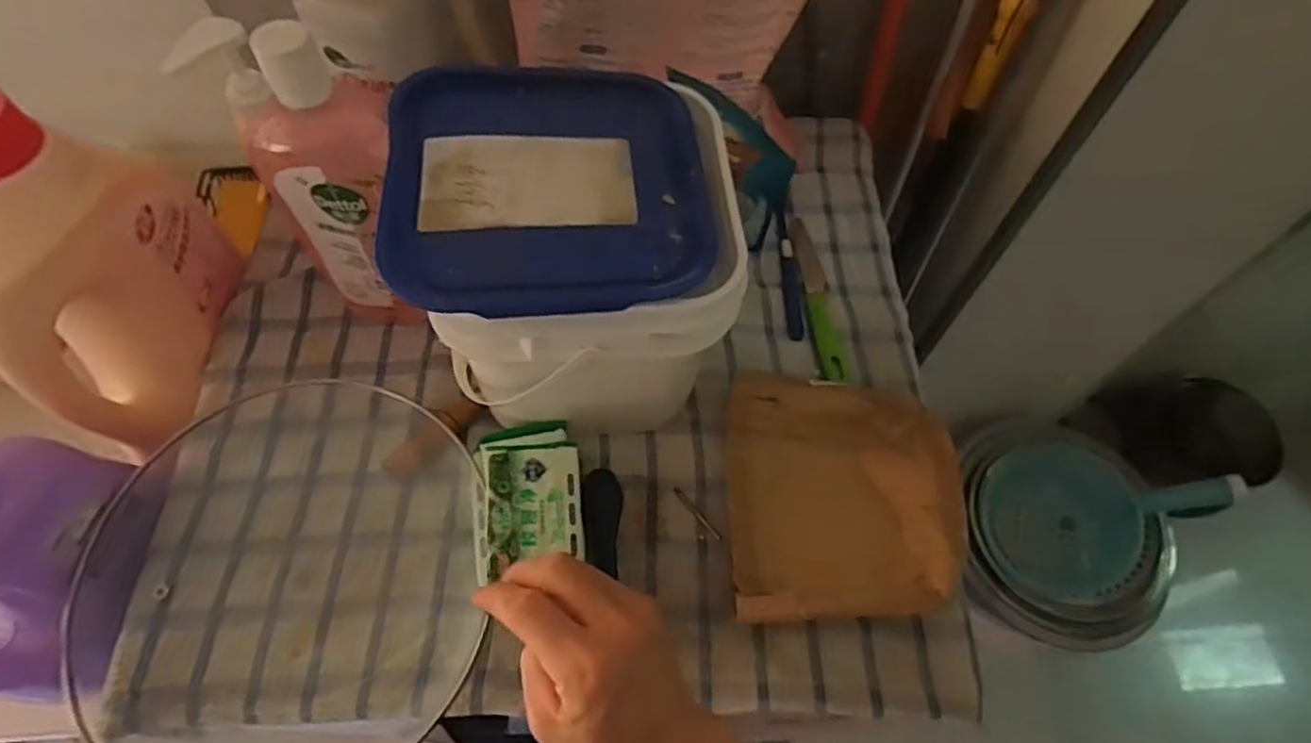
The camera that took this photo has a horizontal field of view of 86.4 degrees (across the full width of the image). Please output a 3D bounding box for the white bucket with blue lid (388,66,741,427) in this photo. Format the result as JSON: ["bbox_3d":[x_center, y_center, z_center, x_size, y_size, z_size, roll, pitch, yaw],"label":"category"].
[{"bbox_3d":[-0.057,-0.078,0.495,0.203,0.179,0.194,-4,61,-4],"label":"white bucket with blue lid"}]

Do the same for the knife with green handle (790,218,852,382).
[{"bbox_3d":[0.146,-0.069,0.634,0.026,0.009,0.179,-4,61,-4],"label":"knife with green handle"}]

